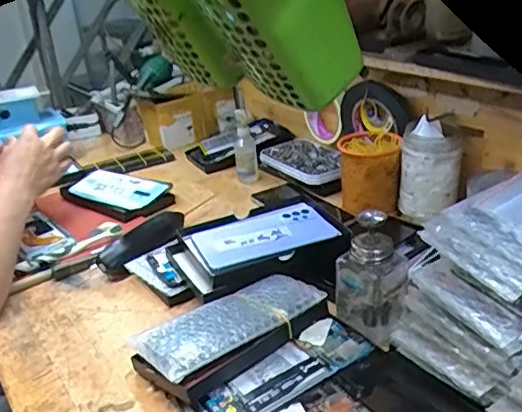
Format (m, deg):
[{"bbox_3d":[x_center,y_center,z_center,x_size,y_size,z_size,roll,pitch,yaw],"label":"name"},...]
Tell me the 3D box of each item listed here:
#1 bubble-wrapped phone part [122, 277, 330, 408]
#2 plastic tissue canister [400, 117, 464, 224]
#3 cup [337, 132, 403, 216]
[{"bbox_3d":[-0.025,0.116,0.529,0.173,0.034,0.088,-22,30,-30],"label":"bubble-wrapped phone part"},{"bbox_3d":[0.210,-0.043,0.704,0.058,0.113,0.066,-20,29,-27],"label":"plastic tissue canister"},{"bbox_3d":[0.148,-0.043,0.764,0.079,0.089,0.080,-1,26,10],"label":"cup"}]

